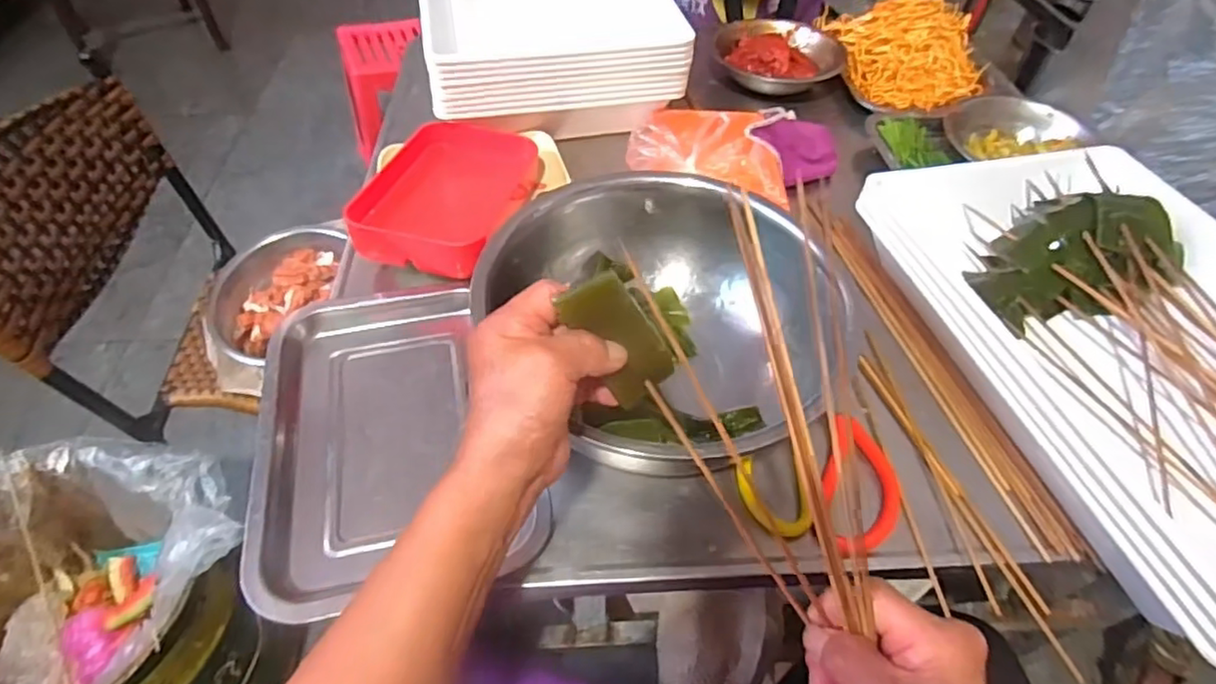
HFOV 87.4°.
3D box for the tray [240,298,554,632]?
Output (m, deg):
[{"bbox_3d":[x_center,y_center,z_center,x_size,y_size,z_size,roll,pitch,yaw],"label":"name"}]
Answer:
[{"bbox_3d":[-0.154,0.059,0.465,0.179,0.030,0.252,-9,51,-10],"label":"tray"}]

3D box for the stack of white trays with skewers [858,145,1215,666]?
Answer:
[{"bbox_3d":[0.395,-0.004,0.486,0.261,0.085,0.431,-10,51,-11],"label":"stack of white trays with skewers"}]

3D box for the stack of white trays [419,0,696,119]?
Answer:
[{"bbox_3d":[-0.082,-0.400,0.744,0.259,0.086,0.366,-8,51,-10],"label":"stack of white trays"}]

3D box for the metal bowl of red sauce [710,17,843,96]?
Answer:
[{"bbox_3d":[0.215,-0.365,0.805,0.164,0.045,0.131,14,51,9],"label":"metal bowl of red sauce"}]

